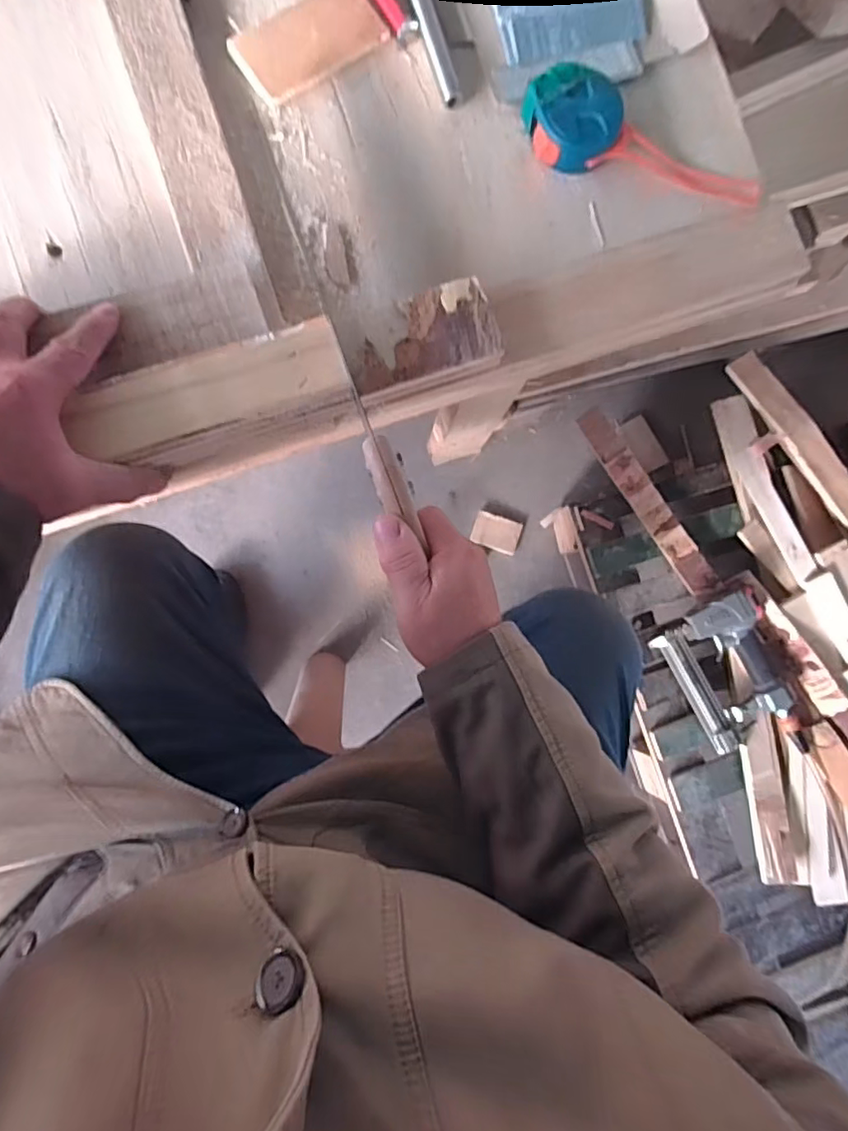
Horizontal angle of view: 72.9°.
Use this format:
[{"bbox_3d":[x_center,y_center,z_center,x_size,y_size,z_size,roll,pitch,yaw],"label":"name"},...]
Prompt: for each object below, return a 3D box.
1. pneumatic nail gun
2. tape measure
[{"bbox_3d":[0.473,0.161,0.879,0.156,0.072,0.212,-30,89,-6],"label":"pneumatic nail gun"},{"bbox_3d":[0.172,-0.327,0.438,0.192,0.032,0.070,9,84,-3],"label":"tape measure"}]

